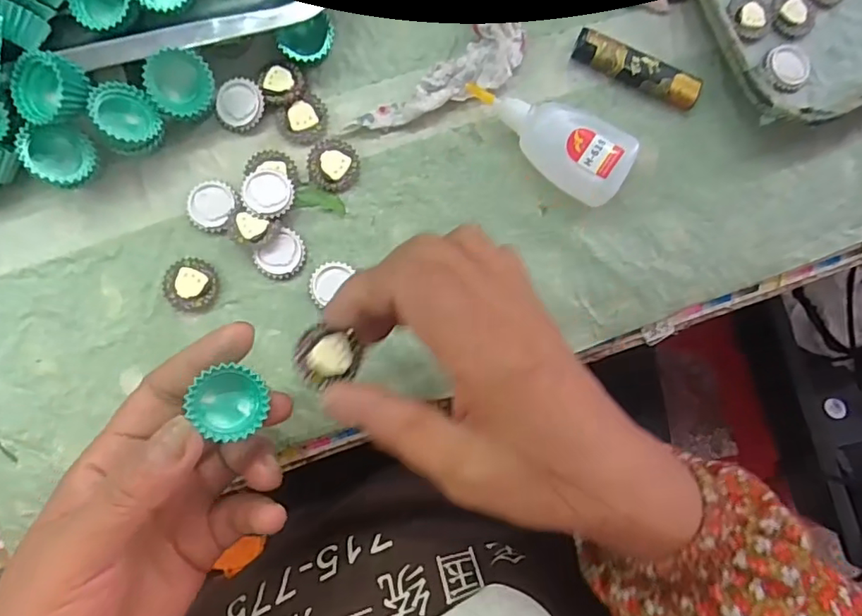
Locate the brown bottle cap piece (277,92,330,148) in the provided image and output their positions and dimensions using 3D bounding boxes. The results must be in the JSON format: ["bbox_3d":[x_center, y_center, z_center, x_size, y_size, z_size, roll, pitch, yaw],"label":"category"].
[{"bbox_3d":[-0.072,-0.106,0.309,0.025,0.004,0.029,43,83,-3],"label":"brown bottle cap piece"}]

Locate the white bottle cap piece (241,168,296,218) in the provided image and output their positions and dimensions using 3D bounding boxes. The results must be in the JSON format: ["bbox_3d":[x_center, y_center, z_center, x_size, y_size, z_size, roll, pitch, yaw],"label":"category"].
[{"bbox_3d":[-0.088,-0.062,0.299,0.028,0.004,0.028,1,81,-3],"label":"white bottle cap piece"}]

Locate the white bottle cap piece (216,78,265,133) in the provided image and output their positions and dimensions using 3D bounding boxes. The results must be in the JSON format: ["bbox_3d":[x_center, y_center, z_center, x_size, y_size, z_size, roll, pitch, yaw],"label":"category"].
[{"bbox_3d":[-0.106,-0.113,0.305,0.027,0.009,0.027,0,87,-7],"label":"white bottle cap piece"}]

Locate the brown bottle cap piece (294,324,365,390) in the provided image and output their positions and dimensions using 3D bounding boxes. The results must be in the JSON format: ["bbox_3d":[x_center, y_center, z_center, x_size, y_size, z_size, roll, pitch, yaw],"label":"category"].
[{"bbox_3d":[-0.043,0.022,0.232,0.027,0.007,0.024,23,70,-15],"label":"brown bottle cap piece"}]

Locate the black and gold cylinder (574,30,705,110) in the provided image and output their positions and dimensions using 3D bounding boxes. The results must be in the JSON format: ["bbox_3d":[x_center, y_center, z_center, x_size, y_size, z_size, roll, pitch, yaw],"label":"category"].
[{"bbox_3d":[0.123,-0.142,0.330,0.078,0.012,0.019,22,84,-5],"label":"black and gold cylinder"}]

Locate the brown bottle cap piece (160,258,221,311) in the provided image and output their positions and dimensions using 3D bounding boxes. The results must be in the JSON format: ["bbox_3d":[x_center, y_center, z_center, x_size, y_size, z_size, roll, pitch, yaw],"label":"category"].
[{"bbox_3d":[-0.130,-0.013,0.300,0.027,0.007,0.029,0,87,-7],"label":"brown bottle cap piece"}]

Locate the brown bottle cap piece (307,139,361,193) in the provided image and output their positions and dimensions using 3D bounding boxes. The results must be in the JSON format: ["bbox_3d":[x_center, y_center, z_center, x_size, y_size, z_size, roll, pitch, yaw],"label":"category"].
[{"bbox_3d":[-0.054,-0.080,0.312,0.028,0.004,0.029,0,87,-7],"label":"brown bottle cap piece"}]

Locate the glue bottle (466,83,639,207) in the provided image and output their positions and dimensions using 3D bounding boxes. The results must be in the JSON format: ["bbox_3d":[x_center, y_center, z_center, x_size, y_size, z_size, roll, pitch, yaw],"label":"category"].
[{"bbox_3d":[0.064,-0.095,0.312,0.093,0.030,0.041,26,84,-5],"label":"glue bottle"}]

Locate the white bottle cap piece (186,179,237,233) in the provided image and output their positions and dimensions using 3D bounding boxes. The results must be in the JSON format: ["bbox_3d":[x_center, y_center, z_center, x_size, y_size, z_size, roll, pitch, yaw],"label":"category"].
[{"bbox_3d":[-0.119,-0.056,0.302,0.026,0.010,0.028,0,87,-7],"label":"white bottle cap piece"}]

